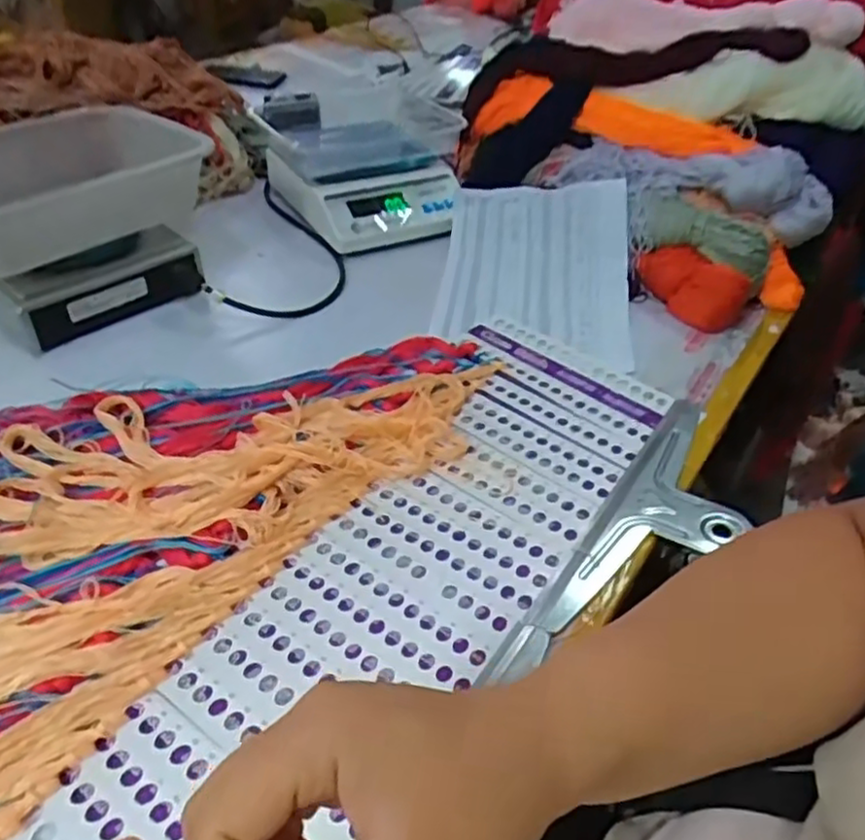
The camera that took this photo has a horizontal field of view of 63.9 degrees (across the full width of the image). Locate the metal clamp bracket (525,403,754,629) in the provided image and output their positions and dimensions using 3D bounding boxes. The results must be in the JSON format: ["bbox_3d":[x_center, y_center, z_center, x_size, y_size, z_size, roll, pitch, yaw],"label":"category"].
[{"bbox_3d":[0.181,0.071,0.535,0.089,0.018,0.285,26,45,24],"label":"metal clamp bracket"}]

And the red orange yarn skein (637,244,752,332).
[{"bbox_3d":[0.282,-0.150,0.766,0.121,0.057,0.056,33,48,30],"label":"red orange yarn skein"}]

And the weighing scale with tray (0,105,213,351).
[{"bbox_3d":[-0.388,-0.212,0.731,0.287,0.134,0.265,-29,50,-32],"label":"weighing scale with tray"}]

